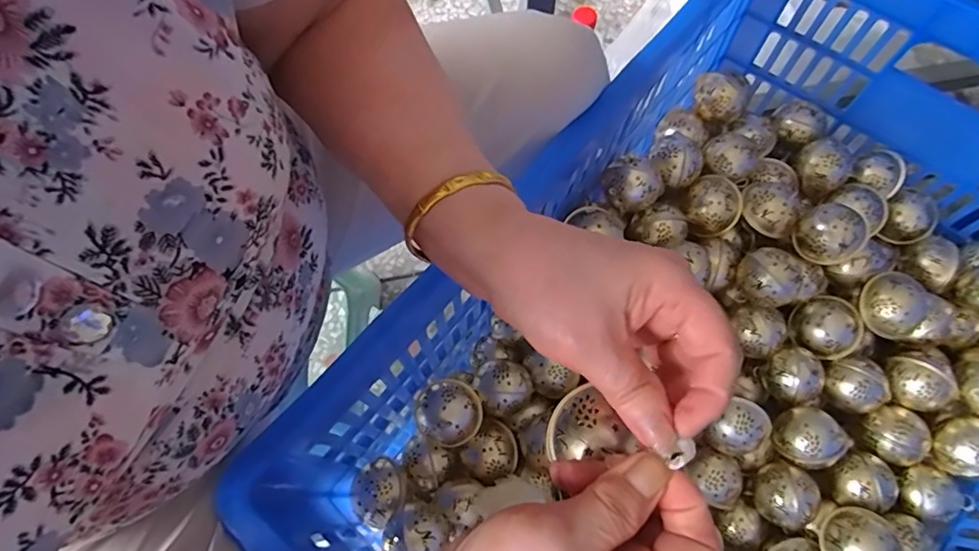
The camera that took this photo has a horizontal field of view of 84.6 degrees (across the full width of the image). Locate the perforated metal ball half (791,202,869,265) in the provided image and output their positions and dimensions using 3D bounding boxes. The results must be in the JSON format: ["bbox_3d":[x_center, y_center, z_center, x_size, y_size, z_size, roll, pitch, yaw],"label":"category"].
[{"bbox_3d":[0.318,-0.039,0.506,0.028,0.053,0.052,-12,42,-38],"label":"perforated metal ball half"}]

